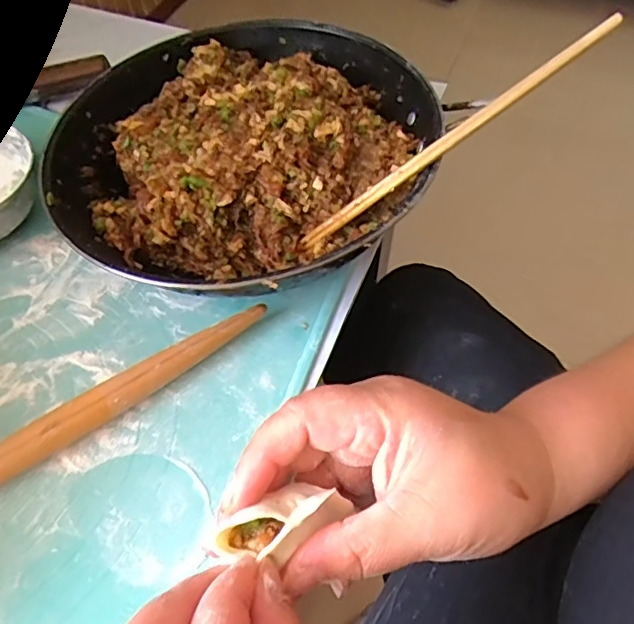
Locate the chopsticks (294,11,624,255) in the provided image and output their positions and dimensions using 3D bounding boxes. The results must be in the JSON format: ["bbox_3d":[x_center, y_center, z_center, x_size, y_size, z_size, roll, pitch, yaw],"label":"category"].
[{"bbox_3d":[0.084,-0.118,0.403,0.260,0.010,0.016,-31,48,33],"label":"chopsticks"}]

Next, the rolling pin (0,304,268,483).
[{"bbox_3d":[-0.173,0.079,0.391,0.314,0.029,0.022,-31,61,-19],"label":"rolling pin"}]

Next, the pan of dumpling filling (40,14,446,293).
[{"bbox_3d":[-0.065,-0.125,0.487,0.316,0.099,0.306,0,56,0],"label":"pan of dumpling filling"}]

